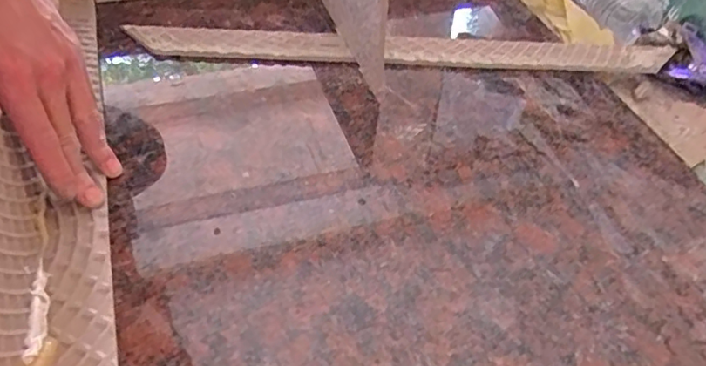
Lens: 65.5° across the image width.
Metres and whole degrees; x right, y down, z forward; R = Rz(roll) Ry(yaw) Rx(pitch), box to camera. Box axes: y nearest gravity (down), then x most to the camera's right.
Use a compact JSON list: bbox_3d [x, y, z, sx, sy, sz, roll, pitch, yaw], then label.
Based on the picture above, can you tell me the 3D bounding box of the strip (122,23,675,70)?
[{"bbox_3d":[0.055,-0.152,0.597,0.575,0.012,0.071,2,46,-1],"label":"strip"}]

